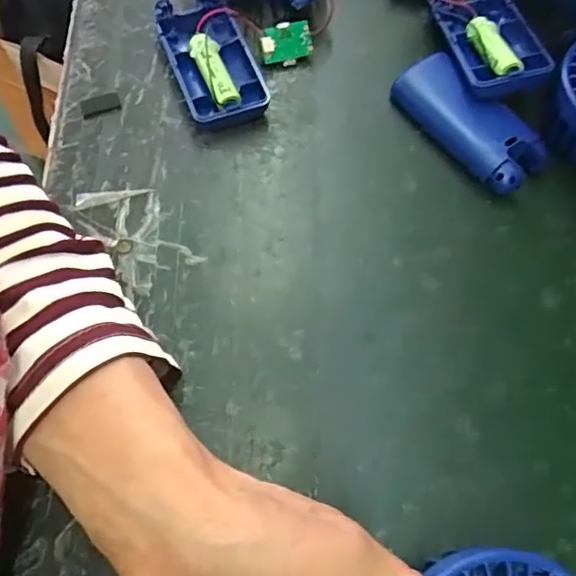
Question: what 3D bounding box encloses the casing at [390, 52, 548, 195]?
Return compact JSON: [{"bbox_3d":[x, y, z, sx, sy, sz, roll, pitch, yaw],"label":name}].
[{"bbox_3d":[0.101,-0.094,0.332,0.038,0.019,0.092,-40,75,-16],"label":"casing"}]

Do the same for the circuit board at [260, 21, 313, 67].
[{"bbox_3d":[-0.001,-0.147,0.348,0.030,0.006,0.024,-15,112,-9],"label":"circuit board"}]

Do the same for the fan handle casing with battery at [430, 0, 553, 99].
[{"bbox_3d":[0.117,-0.149,0.343,0.046,0.020,0.093,-4,57,-5],"label":"fan handle casing with battery"}]

